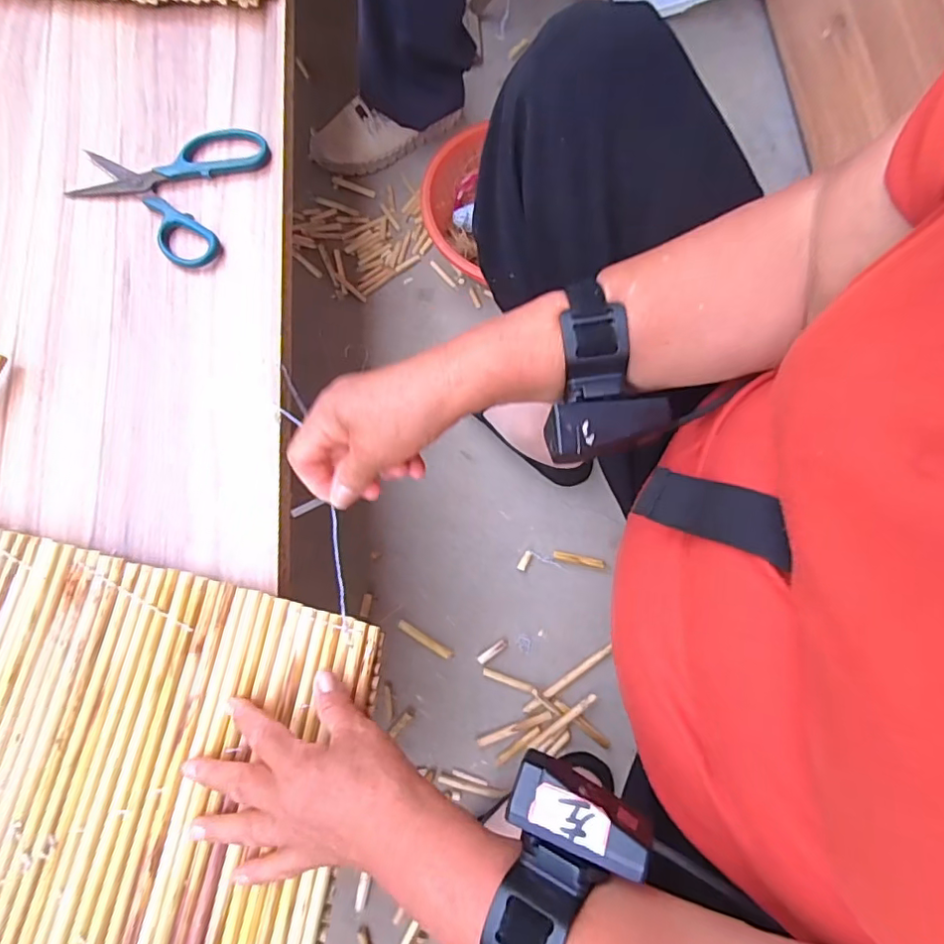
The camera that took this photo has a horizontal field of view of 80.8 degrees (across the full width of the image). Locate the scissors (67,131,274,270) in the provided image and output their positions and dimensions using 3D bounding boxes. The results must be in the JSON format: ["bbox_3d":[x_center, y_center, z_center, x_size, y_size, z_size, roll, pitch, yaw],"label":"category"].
[{"bbox_3d":[-0.283,-0.267,0.507,0.156,0.015,0.145,18,77,4],"label":"scissors"}]

